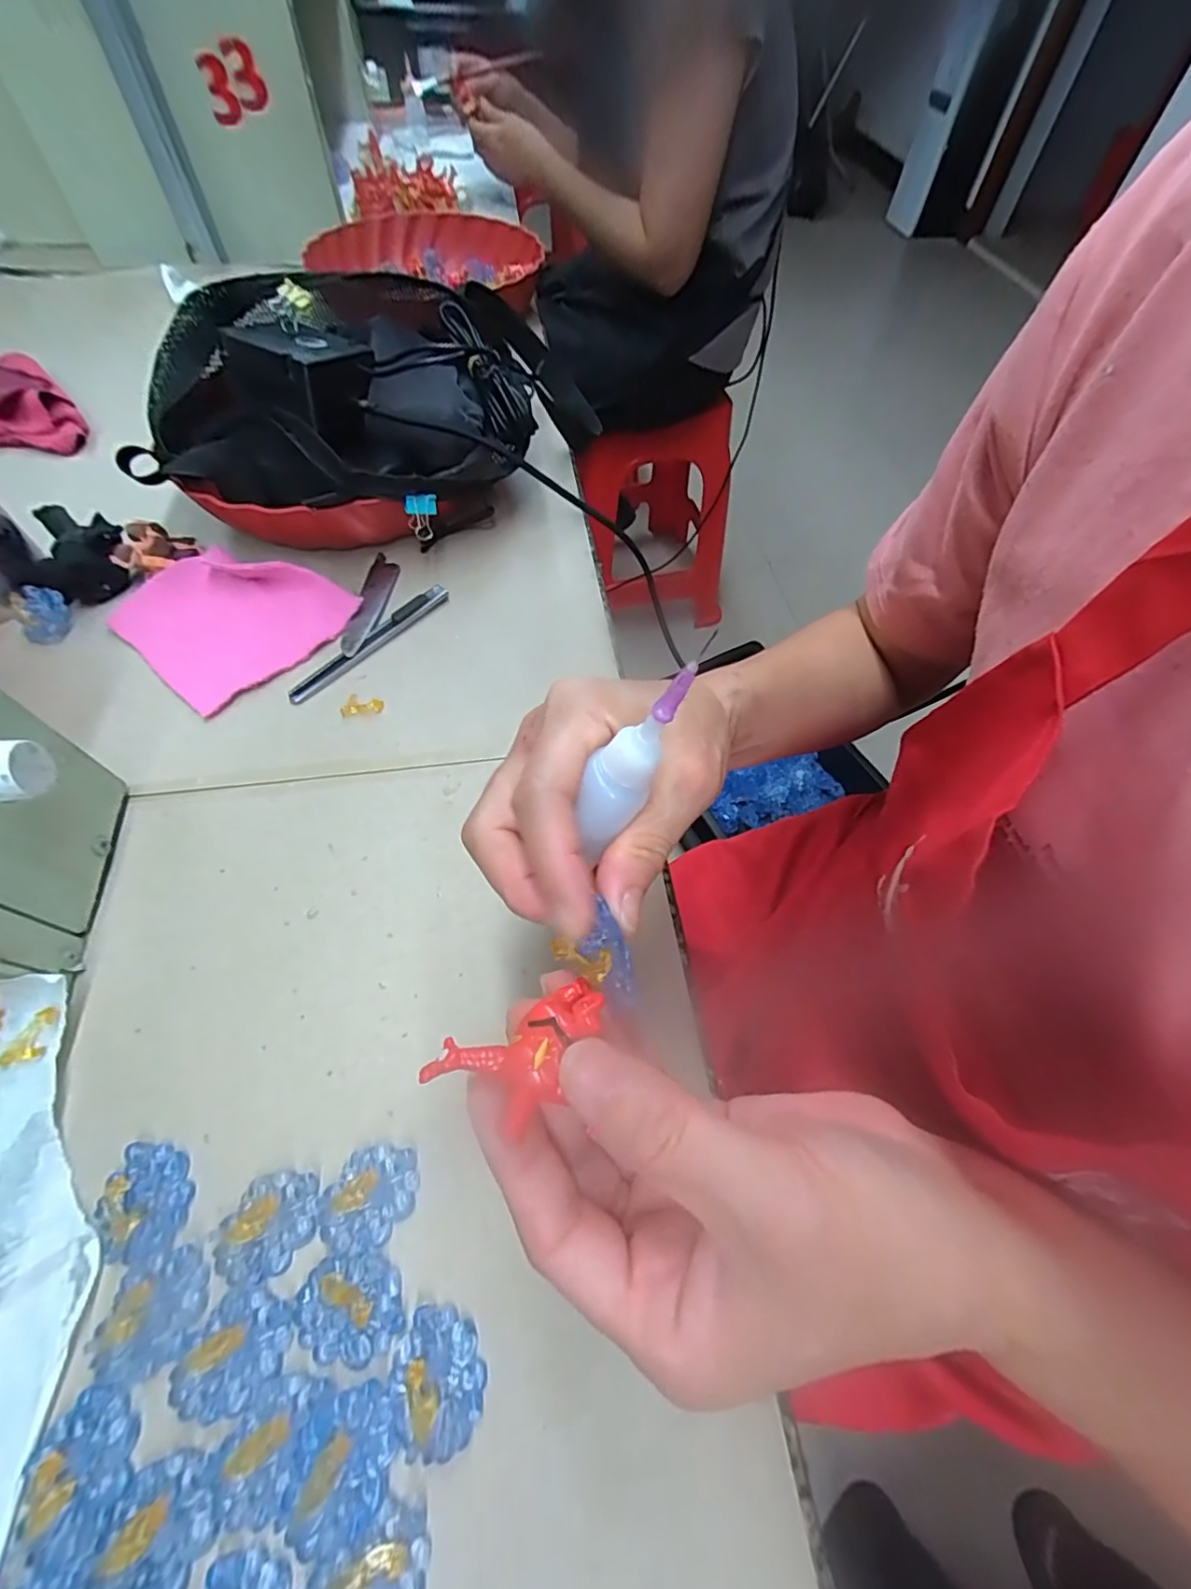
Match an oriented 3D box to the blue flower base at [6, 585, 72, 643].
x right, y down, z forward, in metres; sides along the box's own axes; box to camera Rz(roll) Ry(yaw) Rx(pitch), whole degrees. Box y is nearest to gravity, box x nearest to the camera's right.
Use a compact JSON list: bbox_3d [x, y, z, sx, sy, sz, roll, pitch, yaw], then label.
[{"bbox_3d":[-0.357,-0.117,0.371,0.027,0.018,0.040,-28,64,-18],"label":"blue flower base"}]

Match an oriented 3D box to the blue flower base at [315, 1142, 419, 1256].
[{"bbox_3d":[-0.087,0.154,0.220,0.035,0.009,0.032,-11,60,-9],"label":"blue flower base"}]

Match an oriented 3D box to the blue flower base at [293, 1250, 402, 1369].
[{"bbox_3d":[-0.088,0.182,0.204,0.034,0.006,0.032,-10,59,-8],"label":"blue flower base"}]

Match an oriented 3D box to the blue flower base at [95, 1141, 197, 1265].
[{"bbox_3d":[-0.172,0.154,0.219,0.029,0.006,0.038,-26,63,-17],"label":"blue flower base"}]

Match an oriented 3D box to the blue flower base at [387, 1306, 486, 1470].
[{"bbox_3d":[-0.054,0.199,0.197,0.028,0.006,0.037,-20,61,-14],"label":"blue flower base"}]

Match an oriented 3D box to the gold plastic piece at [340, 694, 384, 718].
[{"bbox_3d":[-0.141,-0.054,0.346,0.025,0.004,0.013,-9,59,-8],"label":"gold plastic piece"}]

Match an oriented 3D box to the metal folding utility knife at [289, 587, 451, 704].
[{"bbox_3d":[-0.144,-0.100,0.372,0.014,0.010,0.124,36,64,18],"label":"metal folding utility knife"}]

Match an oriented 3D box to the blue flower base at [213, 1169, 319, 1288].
[{"bbox_3d":[-0.123,0.161,0.214,0.034,0.009,0.031,-14,60,-10],"label":"blue flower base"}]

